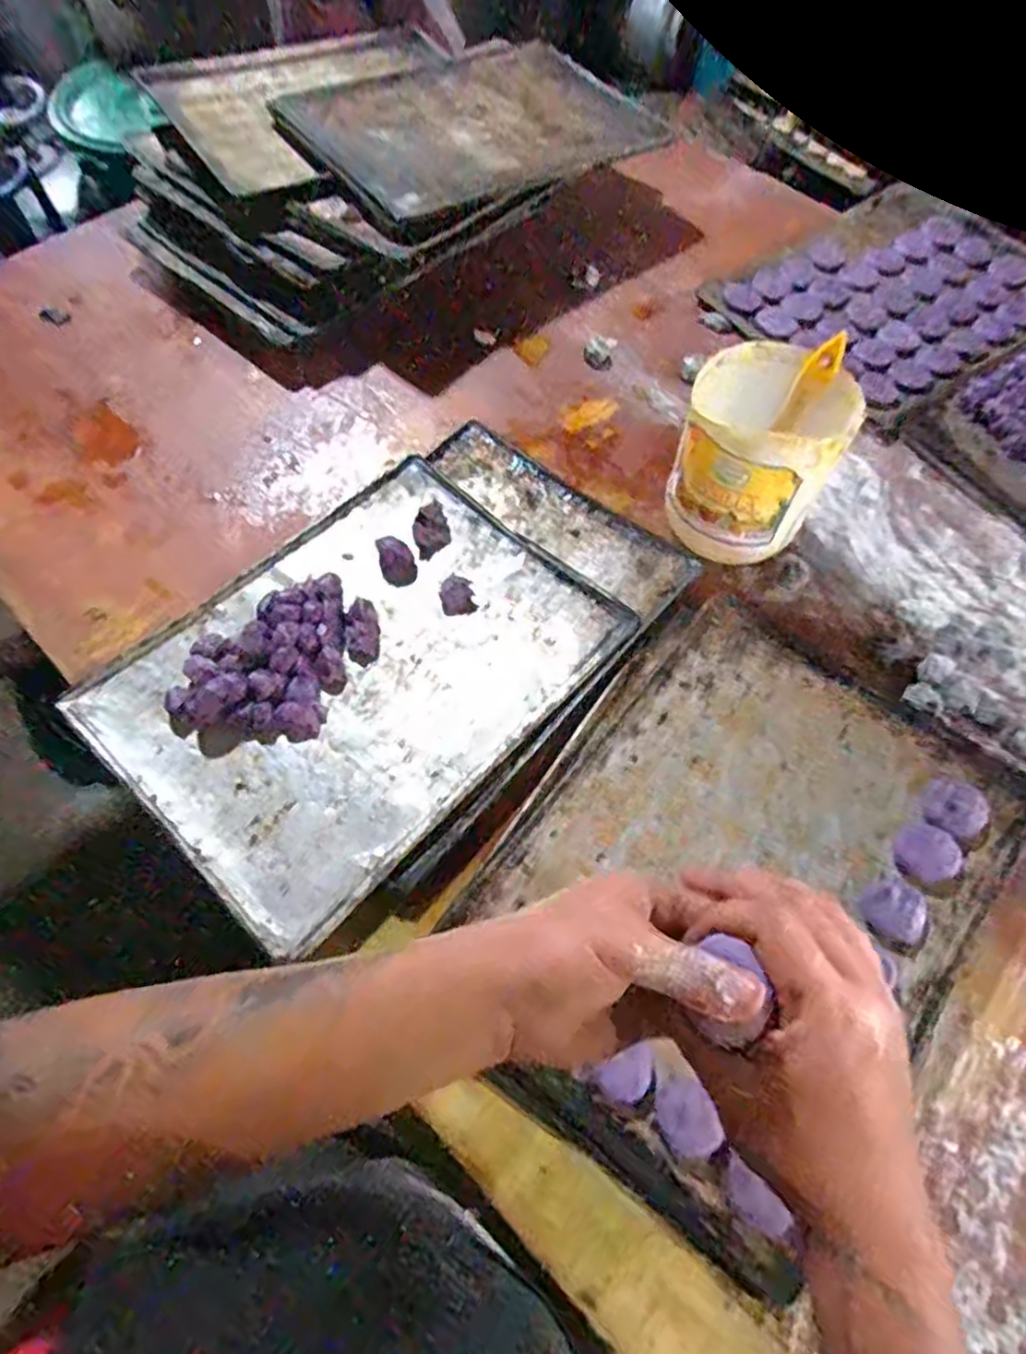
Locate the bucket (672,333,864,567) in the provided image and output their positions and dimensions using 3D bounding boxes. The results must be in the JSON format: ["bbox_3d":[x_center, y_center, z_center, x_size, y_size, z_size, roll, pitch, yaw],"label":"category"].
[{"bbox_3d":[0.241,-0.219,0.707,0.139,0.161,0.144,1,62,-1],"label":"bucket"}]

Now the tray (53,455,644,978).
[{"bbox_3d":[-0.141,-0.011,0.672,0.327,0.029,0.436,41,69,18],"label":"tray"}]

